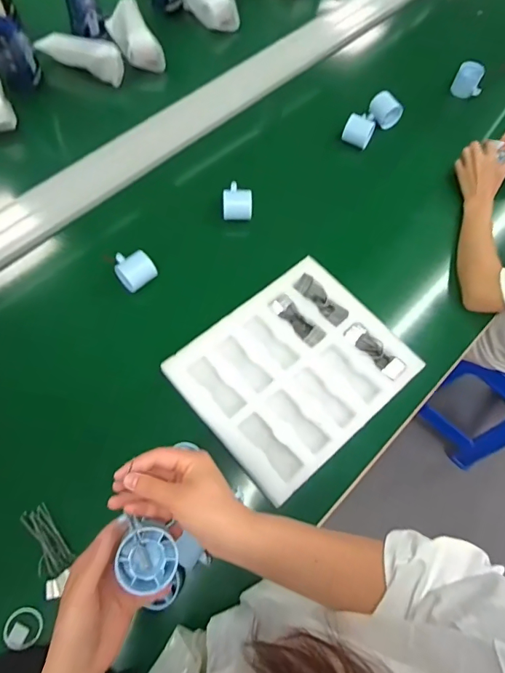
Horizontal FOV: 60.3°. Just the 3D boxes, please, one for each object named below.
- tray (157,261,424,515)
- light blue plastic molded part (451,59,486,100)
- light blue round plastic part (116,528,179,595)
[{"bbox_3d":[0.070,0.048,0.698,0.335,0.025,0.277,-38,73,-18],"label":"tray"},{"bbox_3d":[0.519,-0.612,1.036,0.068,0.049,0.064,22,66,7],"label":"light blue plastic molded part"},{"bbox_3d":[-0.092,0.198,0.386,0.049,0.014,0.050,1,65,-3],"label":"light blue round plastic part"}]

